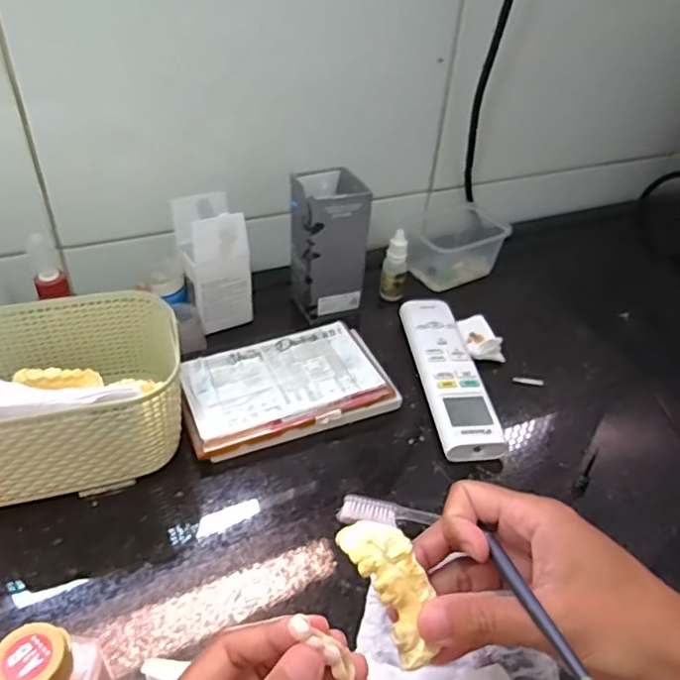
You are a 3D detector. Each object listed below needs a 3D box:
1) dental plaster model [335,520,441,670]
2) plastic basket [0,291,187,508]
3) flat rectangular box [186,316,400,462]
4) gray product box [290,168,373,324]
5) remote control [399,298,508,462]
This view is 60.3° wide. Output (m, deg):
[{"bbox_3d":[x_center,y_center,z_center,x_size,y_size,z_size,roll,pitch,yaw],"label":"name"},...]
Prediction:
[{"bbox_3d":[0.025,0.113,0.266,0.025,0.016,0.065,-19,76,-26],"label":"dental plaster model"},{"bbox_3d":[-0.195,0.036,0.395,0.158,0.090,0.120,-9,40,-15],"label":"plastic basket"},{"bbox_3d":[-0.042,0.037,0.463,0.158,0.027,0.095,-12,41,-19],"label":"flat rectangular box"},{"bbox_3d":[-0.011,-0.088,0.546,0.063,0.130,0.053,-9,40,-15],"label":"gray product box"},{"bbox_3d":[0.089,0.026,0.486,0.047,0.025,0.174,-2,39,-7],"label":"remote control"}]

